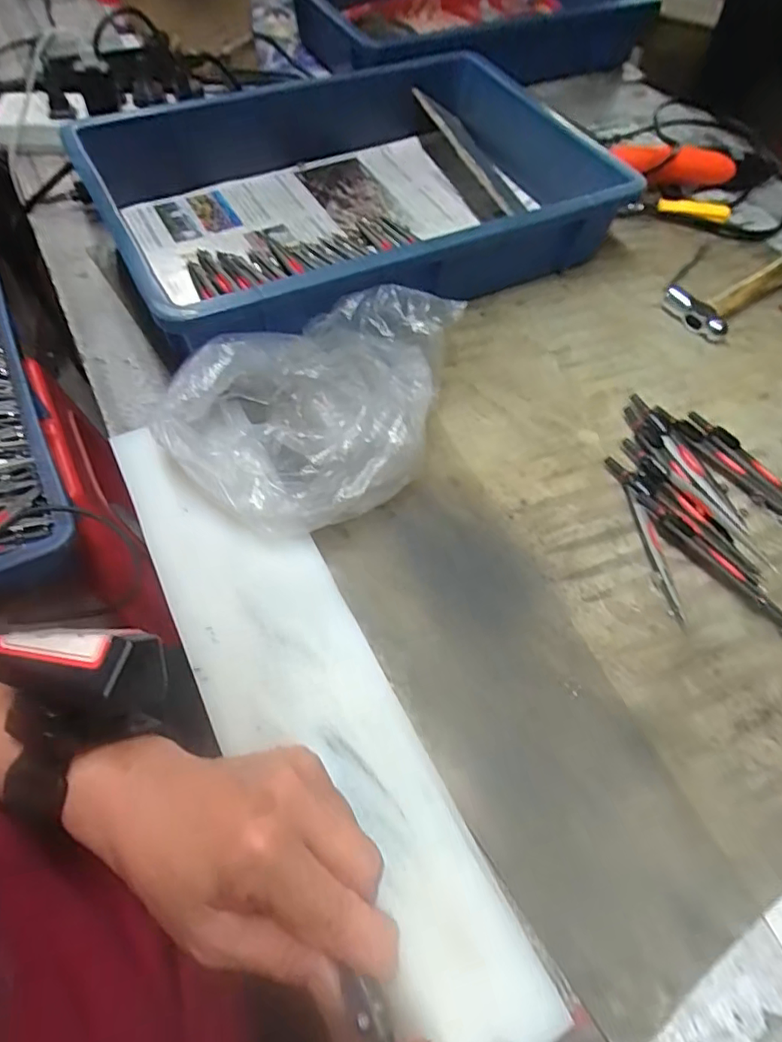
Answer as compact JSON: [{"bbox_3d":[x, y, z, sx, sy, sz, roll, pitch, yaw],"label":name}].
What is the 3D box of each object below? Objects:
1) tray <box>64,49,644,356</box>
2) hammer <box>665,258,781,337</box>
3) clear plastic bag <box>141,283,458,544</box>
[{"bbox_3d":[-0.035,-0.314,0.506,0.439,0.080,0.320,-25,64,-17],"label":"tray"},{"bbox_3d":[0.328,-0.219,0.508,0.154,0.019,0.058,-30,65,-19],"label":"hammer"},{"bbox_3d":[-0.040,-0.085,0.381,0.222,0.064,0.153,-40,69,-23],"label":"clear plastic bag"}]

